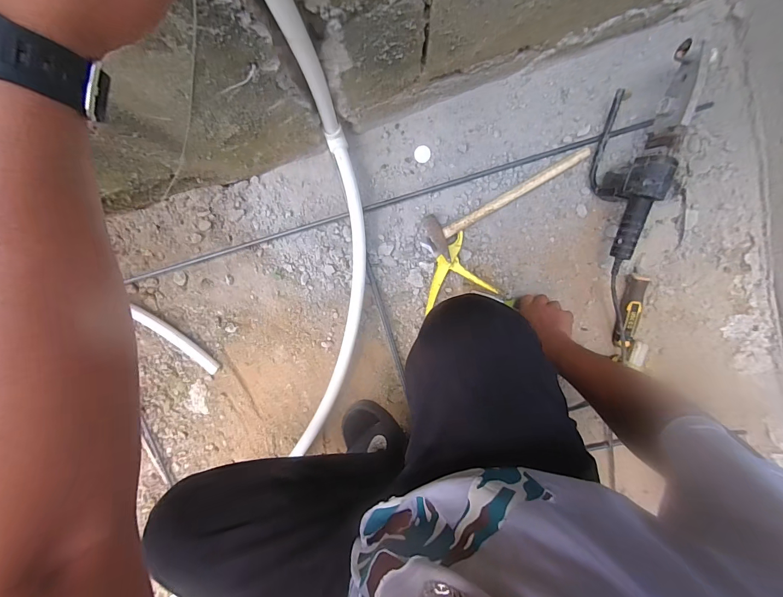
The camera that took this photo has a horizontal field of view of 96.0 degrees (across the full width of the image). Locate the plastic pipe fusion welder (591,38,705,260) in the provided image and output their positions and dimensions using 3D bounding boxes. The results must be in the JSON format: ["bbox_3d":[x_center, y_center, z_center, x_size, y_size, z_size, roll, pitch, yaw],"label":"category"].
[{"bbox_3d":[0.415,-0.225,0.588,0.099,0.135,0.311,0,96,3],"label":"plastic pipe fusion welder"}]

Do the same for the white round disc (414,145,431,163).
[{"bbox_3d":[0.061,-0.281,0.687,0.031,0.004,0.031,1,98,6],"label":"white round disc"}]

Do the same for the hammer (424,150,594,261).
[{"bbox_3d":[0.219,-0.180,0.666,0.323,0.033,0.092,-25,94,9],"label":"hammer"}]

